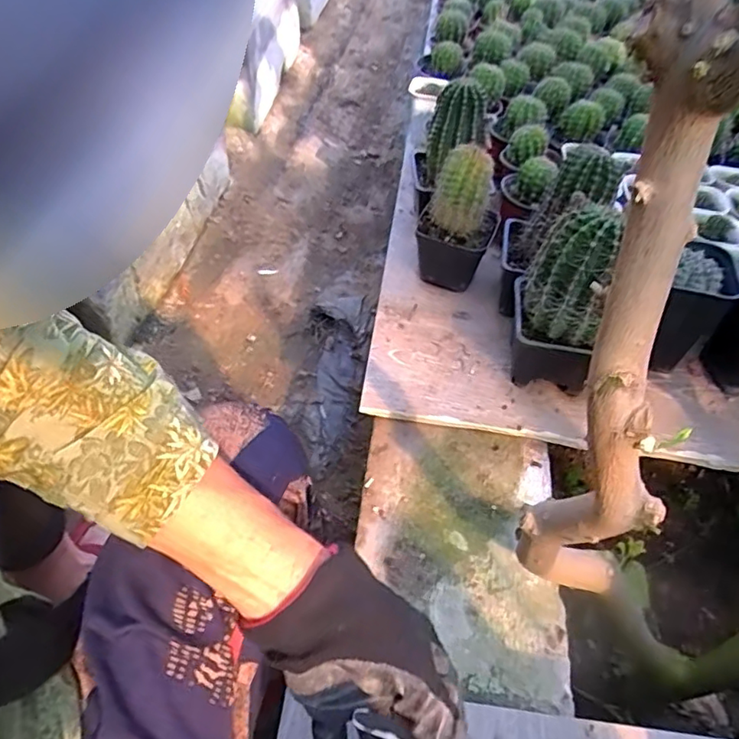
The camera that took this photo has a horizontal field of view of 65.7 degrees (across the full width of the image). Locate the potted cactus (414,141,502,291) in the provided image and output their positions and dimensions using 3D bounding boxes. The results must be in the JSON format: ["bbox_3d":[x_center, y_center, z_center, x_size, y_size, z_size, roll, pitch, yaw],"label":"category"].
[{"bbox_3d":[0.115,-0.189,0.737,0.100,0.164,0.093,13,50,7],"label":"potted cactus"}]

